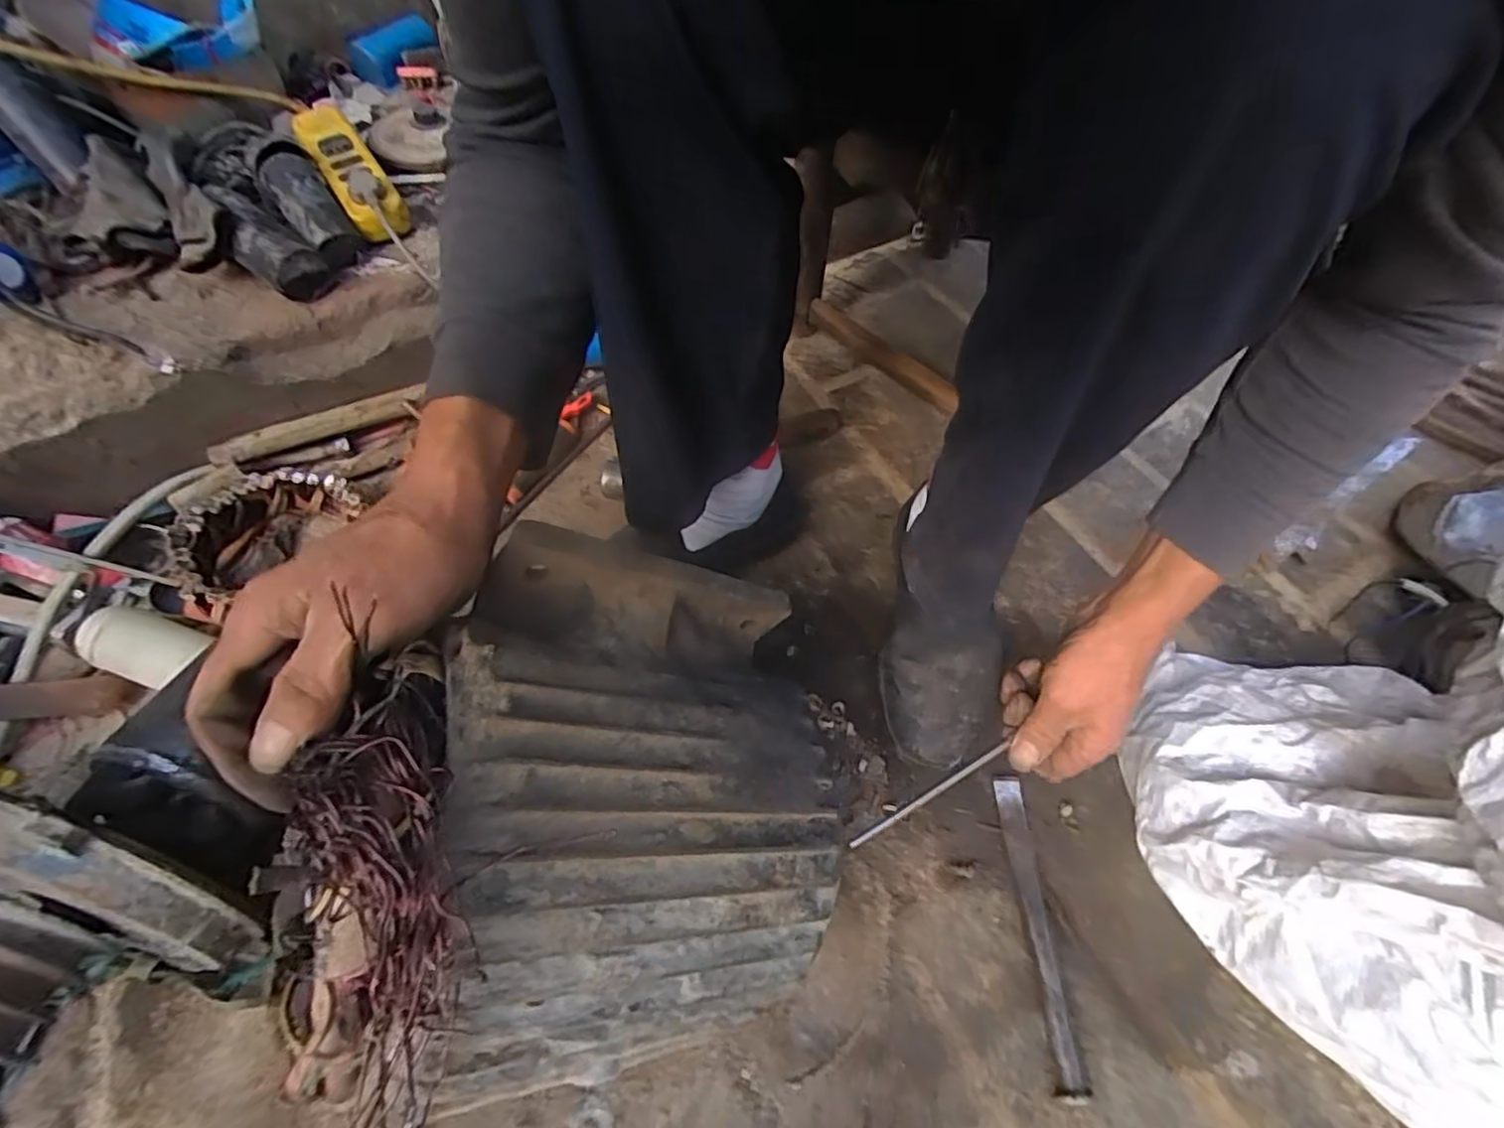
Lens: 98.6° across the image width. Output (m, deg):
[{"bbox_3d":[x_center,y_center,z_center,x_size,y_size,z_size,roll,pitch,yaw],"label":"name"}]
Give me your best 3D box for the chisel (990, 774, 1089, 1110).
[{"bbox_3d":[0.200,0.251,0.457,0.019,0.021,0.198,1,56,1],"label":"chisel"}]

